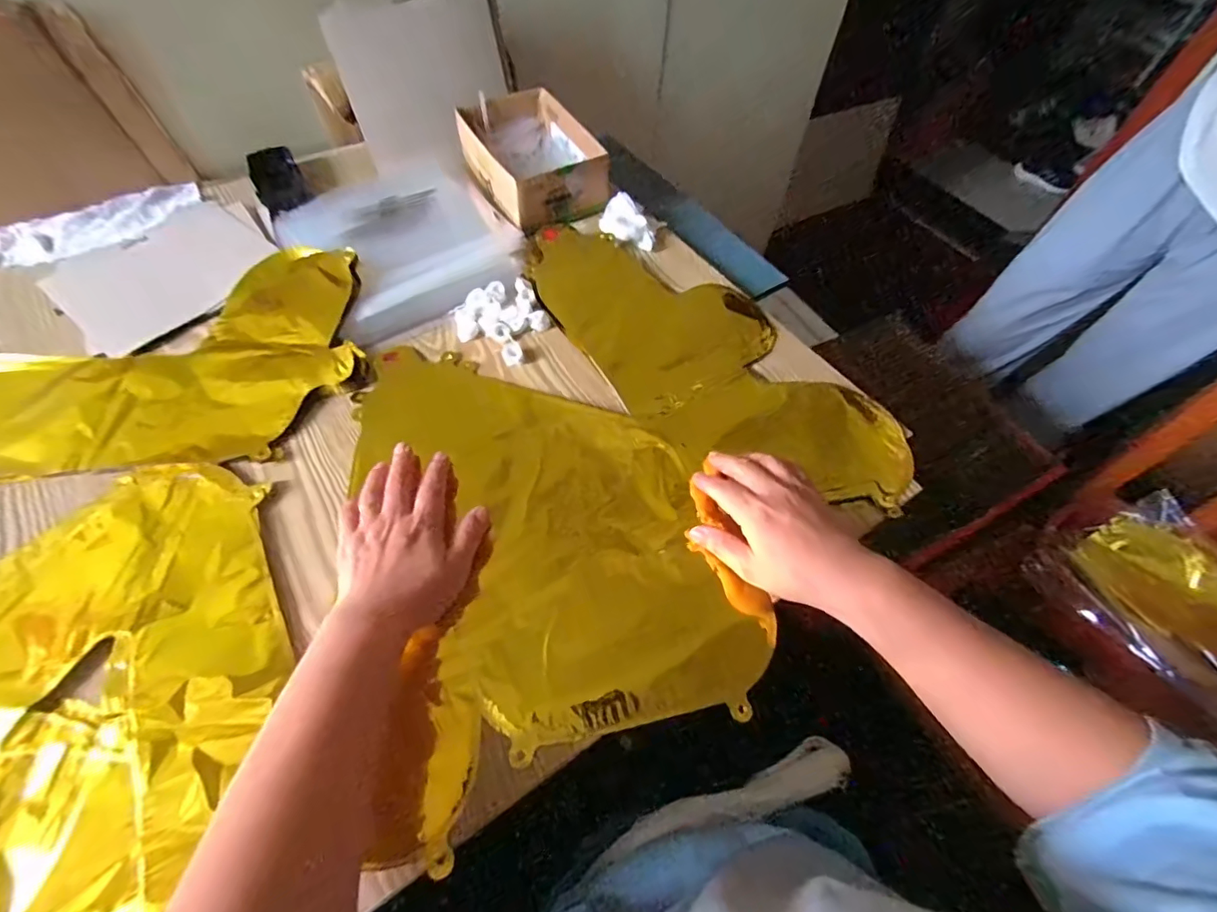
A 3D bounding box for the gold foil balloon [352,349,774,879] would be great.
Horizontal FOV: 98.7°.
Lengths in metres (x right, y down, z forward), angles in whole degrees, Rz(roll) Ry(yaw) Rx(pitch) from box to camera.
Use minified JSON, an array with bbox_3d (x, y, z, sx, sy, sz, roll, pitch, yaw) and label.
[{"bbox_3d":[-0.057,0.051,0.431,0.269,0.033,0.386,-11,59,-9],"label":"gold foil balloon"}]

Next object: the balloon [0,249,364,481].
[{"bbox_3d":[-0.444,-0.091,0.482,0.394,0.029,0.232,-6,58,-6],"label":"balloon"}]

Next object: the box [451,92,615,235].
[{"bbox_3d":[-0.103,-0.385,0.674,0.139,0.058,0.215,-27,63,-18],"label":"box"}]

